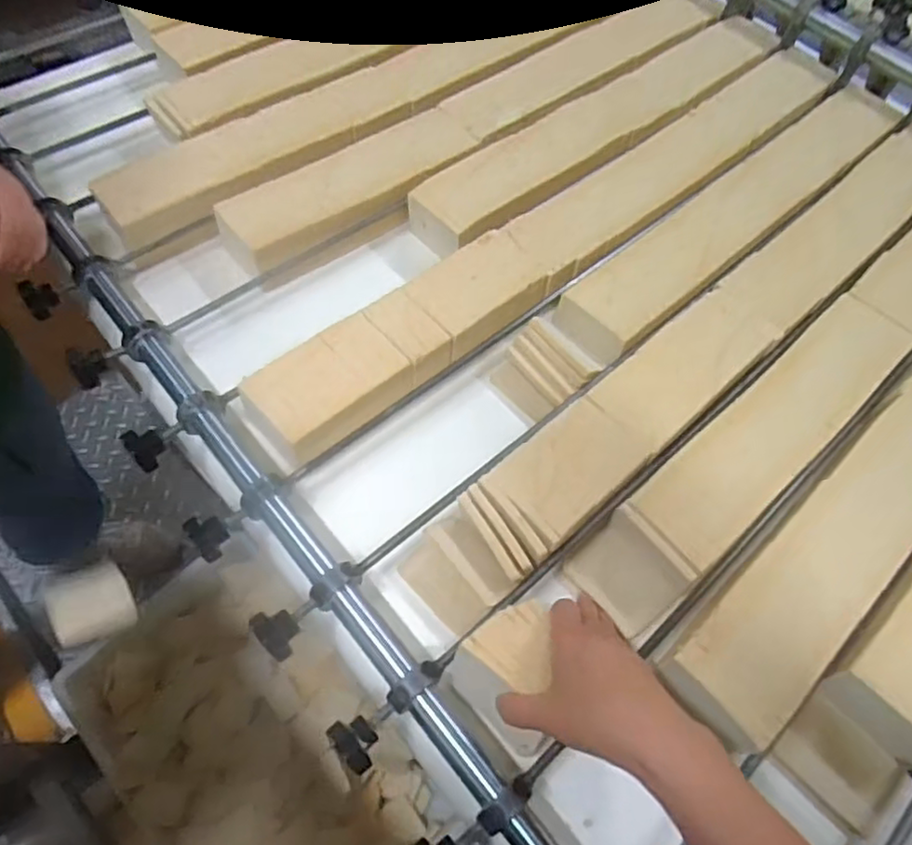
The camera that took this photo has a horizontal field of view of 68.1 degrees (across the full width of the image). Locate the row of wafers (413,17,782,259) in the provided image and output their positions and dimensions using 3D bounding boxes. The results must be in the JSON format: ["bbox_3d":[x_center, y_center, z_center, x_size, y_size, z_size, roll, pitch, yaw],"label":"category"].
[{"bbox_3d":[0.165,-0.329,0.767,0.529,0.064,0.097,-35,67,-23],"label":"row of wafers"}]

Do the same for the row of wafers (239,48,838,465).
[{"bbox_3d":[0.134,-0.207,0.684,0.776,0.046,0.094,-36,68,-23],"label":"row of wafers"}]

